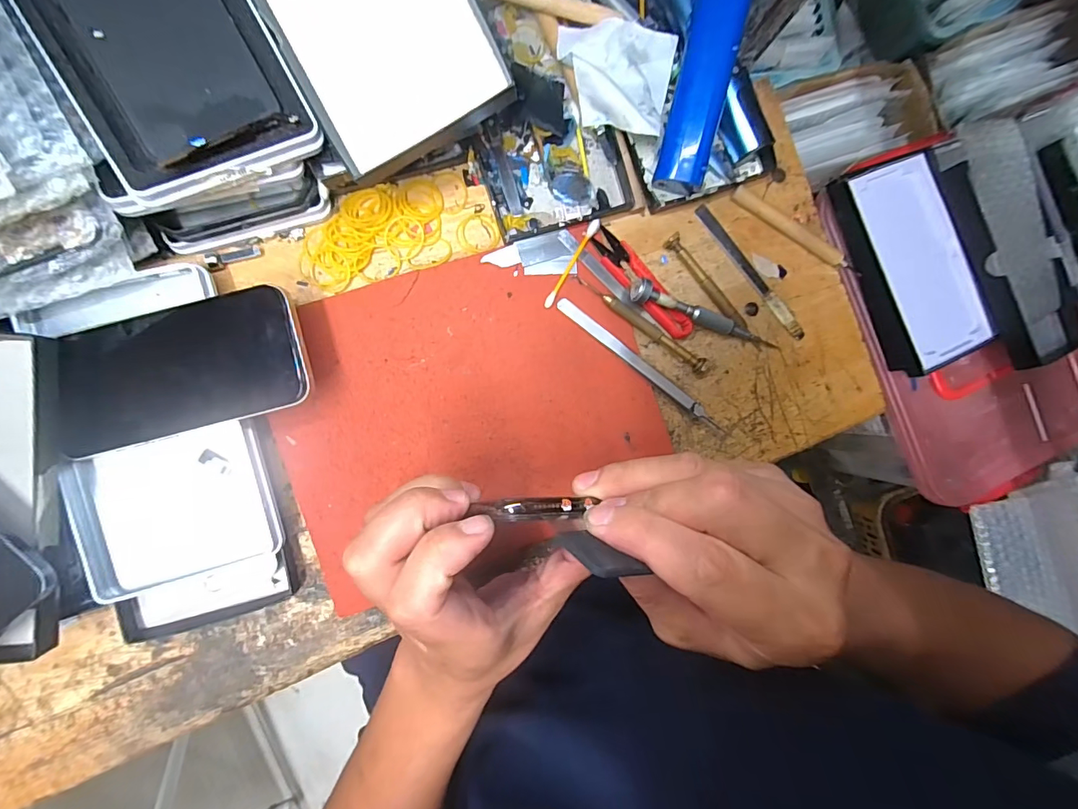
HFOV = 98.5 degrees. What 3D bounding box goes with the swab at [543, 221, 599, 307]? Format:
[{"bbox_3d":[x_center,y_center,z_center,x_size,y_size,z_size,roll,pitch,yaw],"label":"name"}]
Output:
[{"bbox_3d":[0.024,-0.100,0.330,0.007,0.004,0.072,32,85,-8],"label":"swab"}]

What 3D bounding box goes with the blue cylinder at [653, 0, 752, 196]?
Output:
[{"bbox_3d":[0.107,-0.212,0.305,0.032,0.025,0.130,7,110,-9],"label":"blue cylinder"}]

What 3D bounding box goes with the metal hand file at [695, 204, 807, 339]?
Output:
[{"bbox_3d":[0.164,-0.102,0.359,0.012,0.008,0.129,-41,96,-7],"label":"metal hand file"}]

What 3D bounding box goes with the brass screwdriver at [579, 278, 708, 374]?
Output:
[{"bbox_3d":[0.078,-0.056,0.337,0.109,0.007,0.009,33,85,-8],"label":"brass screwdriver"}]

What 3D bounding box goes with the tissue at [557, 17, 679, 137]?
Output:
[{"bbox_3d":[0.053,-0.227,0.319,0.081,0.033,0.082,8,89,-9],"label":"tissue"}]

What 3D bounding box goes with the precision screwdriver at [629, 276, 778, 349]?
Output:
[{"bbox_3d":[0.119,-0.063,0.340,0.116,0.016,0.016,18,87,-18],"label":"precision screwdriver"}]

